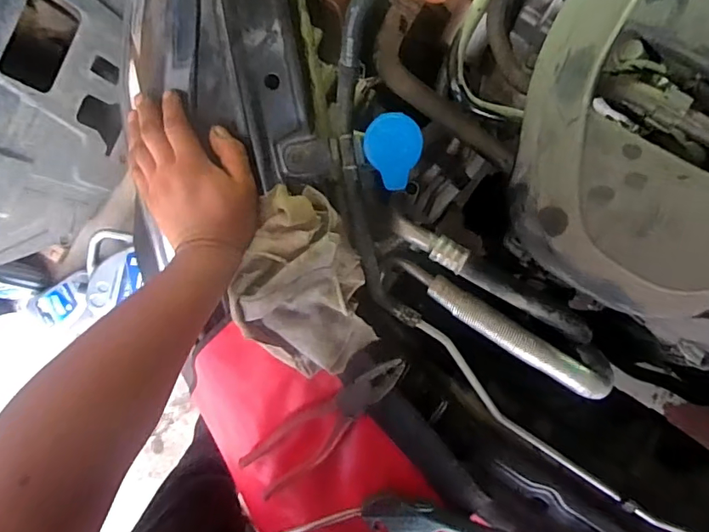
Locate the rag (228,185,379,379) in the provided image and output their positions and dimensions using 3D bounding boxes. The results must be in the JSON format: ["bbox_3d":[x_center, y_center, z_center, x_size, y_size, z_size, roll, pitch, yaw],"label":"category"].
[{"bbox_3d":[-0.052,0.019,0.451,0.115,0.046,0.169,-11,94,6],"label":"rag"}]

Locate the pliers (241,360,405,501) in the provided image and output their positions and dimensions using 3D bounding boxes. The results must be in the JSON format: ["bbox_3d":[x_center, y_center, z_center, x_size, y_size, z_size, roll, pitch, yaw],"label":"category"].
[{"bbox_3d":[-0.029,0.156,0.486,0.197,0.026,0.054,-41,91,7],"label":"pliers"}]

